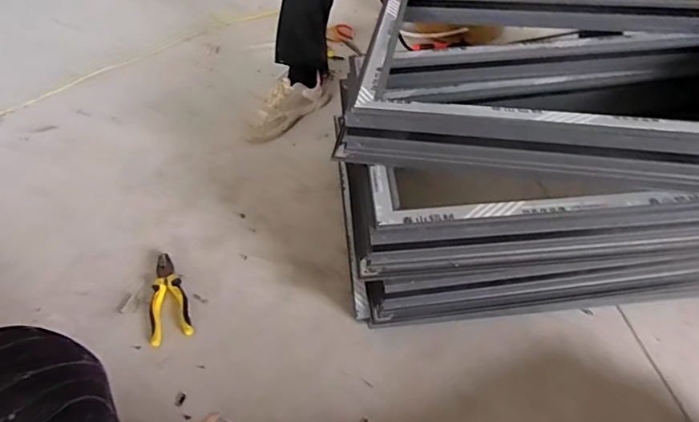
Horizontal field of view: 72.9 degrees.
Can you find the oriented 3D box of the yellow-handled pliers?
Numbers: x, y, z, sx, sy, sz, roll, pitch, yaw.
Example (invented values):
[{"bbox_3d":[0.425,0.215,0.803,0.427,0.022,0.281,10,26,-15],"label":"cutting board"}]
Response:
[{"bbox_3d":[-0.337,0.155,0.866,0.066,0.015,0.190,-20,49,-13],"label":"yellow-handled pliers"}]

